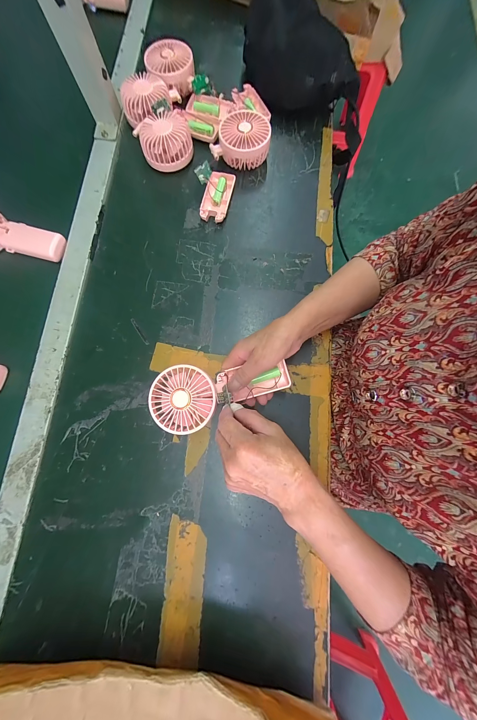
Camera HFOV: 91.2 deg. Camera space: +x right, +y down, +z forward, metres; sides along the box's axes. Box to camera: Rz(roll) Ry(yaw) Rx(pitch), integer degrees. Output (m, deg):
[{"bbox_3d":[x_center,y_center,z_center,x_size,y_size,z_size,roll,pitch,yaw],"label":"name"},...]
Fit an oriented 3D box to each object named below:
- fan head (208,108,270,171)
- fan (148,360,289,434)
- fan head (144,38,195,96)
[{"bbox_3d":[0.006,-0.391,0.414,0.101,0.050,0.090,10,78,2],"label":"fan head"},{"bbox_3d":[-0.024,0.041,0.308,0.185,0.030,0.082,-10,78,-4],"label":"fan"},{"bbox_3d":[-0.128,-0.554,0.448,0.089,0.045,0.091,-10,78,-2],"label":"fan head"}]

